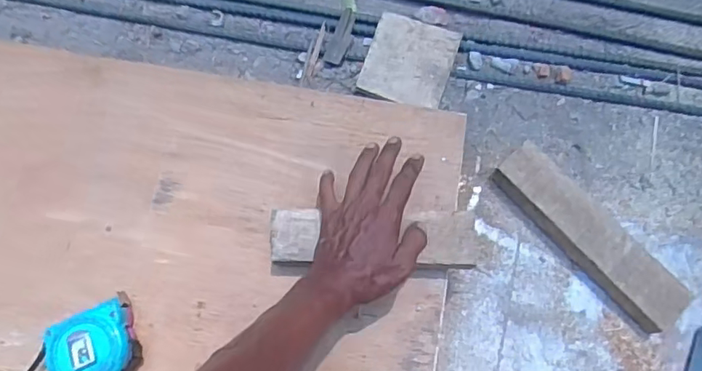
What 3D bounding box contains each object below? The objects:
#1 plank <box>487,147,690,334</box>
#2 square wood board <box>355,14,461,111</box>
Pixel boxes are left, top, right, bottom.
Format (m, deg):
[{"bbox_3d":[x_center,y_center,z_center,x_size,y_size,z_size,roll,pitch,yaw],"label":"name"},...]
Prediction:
[{"bbox_3d":[0.269,0.056,0.621,0.065,0.038,0.245,-41,77,-9],"label":"plank"},{"bbox_3d":[0.074,-0.157,0.685,0.105,0.013,0.111,17,82,7],"label":"square wood board"}]

